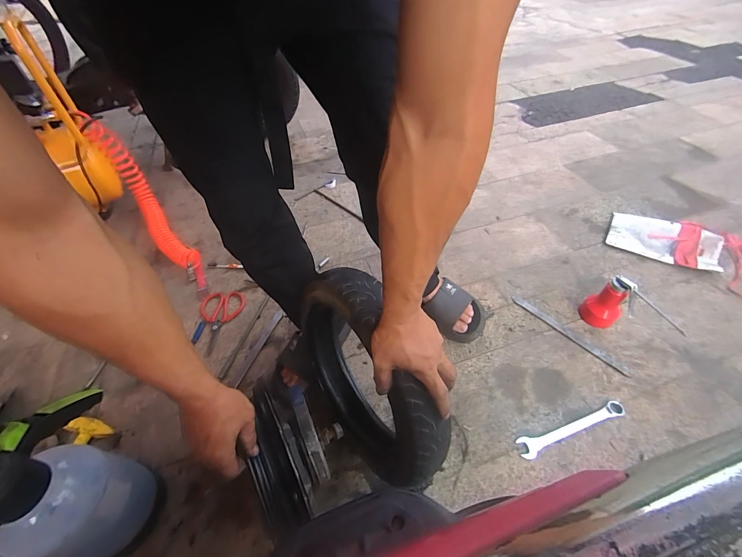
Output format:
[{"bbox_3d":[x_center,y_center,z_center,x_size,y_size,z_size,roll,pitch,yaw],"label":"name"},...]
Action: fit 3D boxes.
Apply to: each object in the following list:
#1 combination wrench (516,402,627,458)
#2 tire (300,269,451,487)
[{"bbox_3d":[0.411,0.305,0.687,0.245,0.011,0.039,-15,53,-11],"label":"combination wrench"},{"bbox_3d":[-0.019,0.156,0.542,0.110,0.291,0.326,-23,55,-17],"label":"tire"}]

